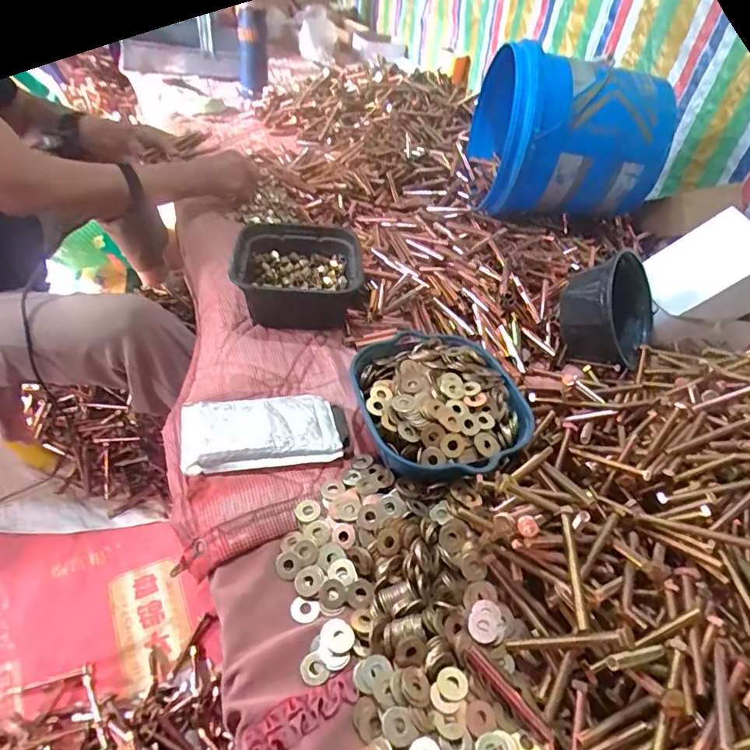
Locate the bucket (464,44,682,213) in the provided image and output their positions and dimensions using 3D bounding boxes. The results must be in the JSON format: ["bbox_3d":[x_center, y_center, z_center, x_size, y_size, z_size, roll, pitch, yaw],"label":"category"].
[{"bbox_3d":[0.328,-0.414,0.906,0.307,0.245,0.229,5,44,-6],"label":"bucket"}]

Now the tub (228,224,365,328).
[{"bbox_3d":[-0.110,-0.147,0.752,0.170,0.092,0.166,-4,46,-14],"label":"tub"}]

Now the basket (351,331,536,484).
[{"bbox_3d":[0.076,0.031,0.581,0.184,0.058,0.194,5,44,-5],"label":"basket"}]

